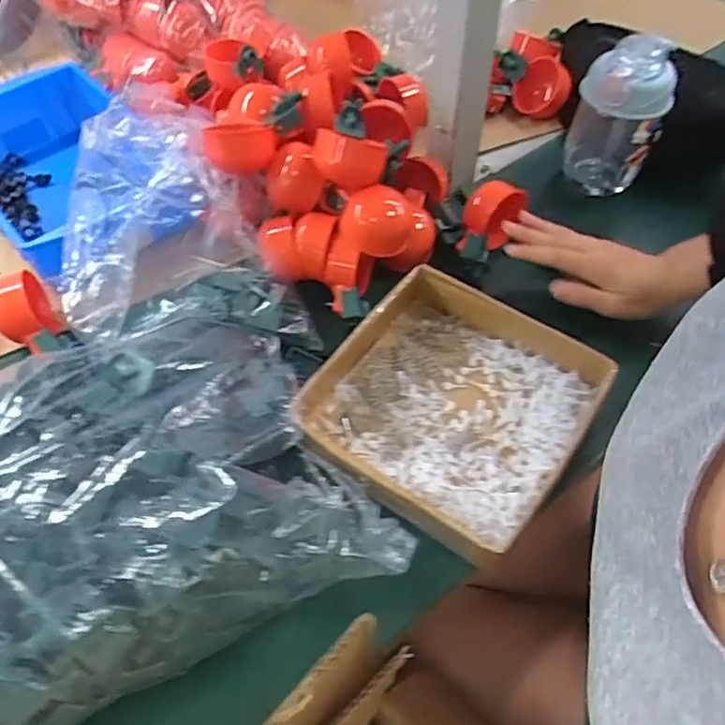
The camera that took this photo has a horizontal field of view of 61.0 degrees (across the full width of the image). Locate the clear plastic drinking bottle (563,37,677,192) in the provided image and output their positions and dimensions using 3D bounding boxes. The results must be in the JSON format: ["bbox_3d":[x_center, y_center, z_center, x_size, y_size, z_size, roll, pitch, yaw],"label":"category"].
[{"bbox_3d":[0.258,-0.244,0.625,0.086,0.150,0.089,18,56,12],"label":"clear plastic drinking bottle"}]

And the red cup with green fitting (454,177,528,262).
[{"bbox_3d":[0.121,-0.134,0.586,0.052,0.045,0.065,17,55,11],"label":"red cup with green fitting"}]

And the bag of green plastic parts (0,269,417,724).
[{"bbox_3d":[-0.183,0.071,0.429,0.369,0.105,0.305,-22,57,-16],"label":"bag of green plastic parts"}]

